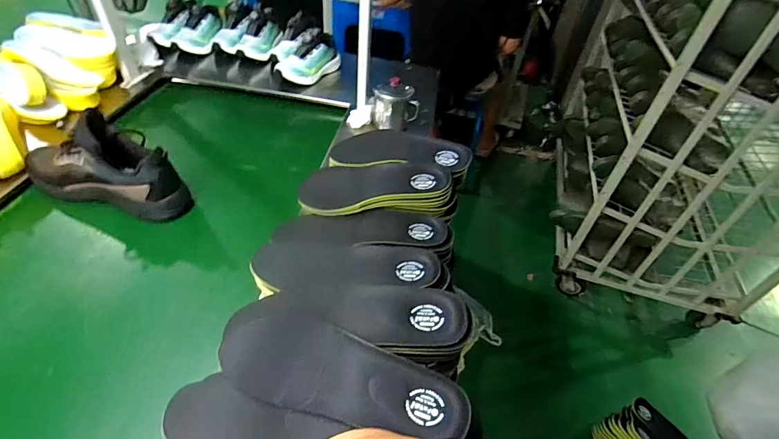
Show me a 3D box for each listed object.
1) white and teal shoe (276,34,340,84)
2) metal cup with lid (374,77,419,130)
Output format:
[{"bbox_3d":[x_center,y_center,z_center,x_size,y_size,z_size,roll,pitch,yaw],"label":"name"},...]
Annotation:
[{"bbox_3d":[-0.239,-0.476,1.167,0.089,0.093,0.209,27,48,20],"label":"white and teal shoe"},{"bbox_3d":[0.016,-0.295,1.018,0.109,0.100,0.085,-5,45,-12],"label":"metal cup with lid"}]

